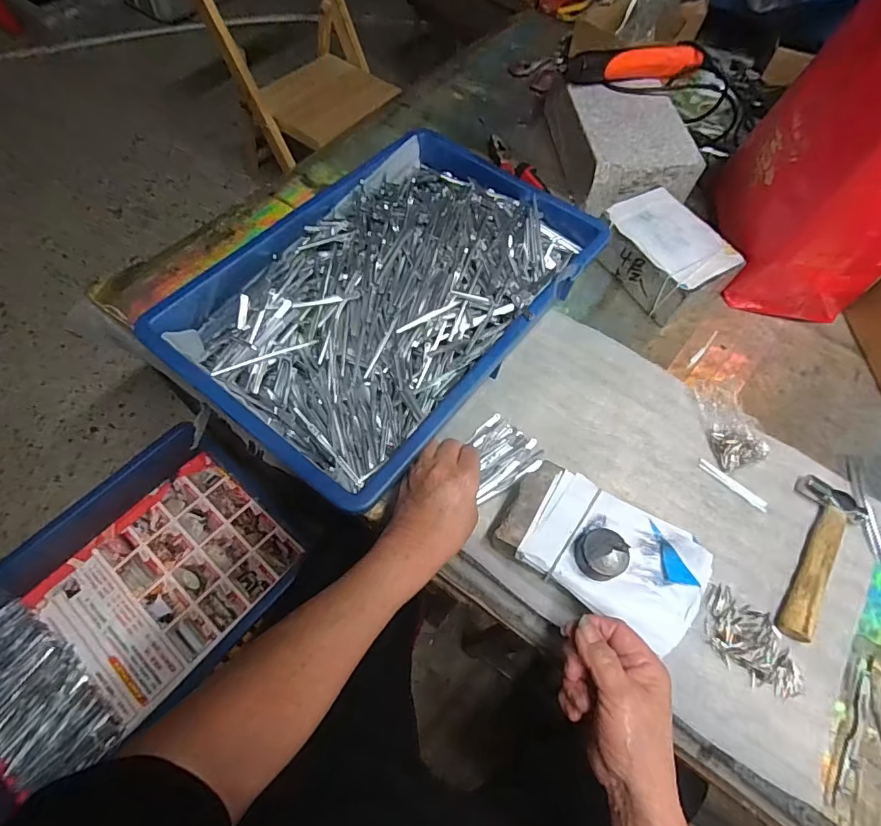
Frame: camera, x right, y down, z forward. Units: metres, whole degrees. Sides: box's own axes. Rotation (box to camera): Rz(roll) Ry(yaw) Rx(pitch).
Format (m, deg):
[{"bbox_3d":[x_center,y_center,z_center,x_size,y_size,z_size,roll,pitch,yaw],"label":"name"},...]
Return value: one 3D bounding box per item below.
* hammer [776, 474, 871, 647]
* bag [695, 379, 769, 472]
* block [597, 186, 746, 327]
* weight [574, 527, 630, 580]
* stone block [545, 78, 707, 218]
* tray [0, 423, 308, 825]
[{"bbox_3d":[0.341,0.131,0.451,0.058,0.019,0.156,40,66,16],"label":"hammer"},{"bbox_3d":[0.311,0.006,0.503,0.060,0.032,0.094,-5,63,-7],"label":"bag"},{"bbox_3d":[0.269,-0.191,0.592,0.116,0.066,0.151,-32,69,-19],"label":"block"},{"bbox_3d":[0.133,0.116,0.398,0.038,0.018,0.038,2,62,-3],"label":"weight"},{"bbox_3d":[0.248,-0.384,0.679,0.145,0.079,0.233,-5,63,-7],"label":"stone block"},{"bbox_3d":[-0.420,0.250,0.622,0.262,0.085,0.448,36,66,14],"label":"tray"}]

